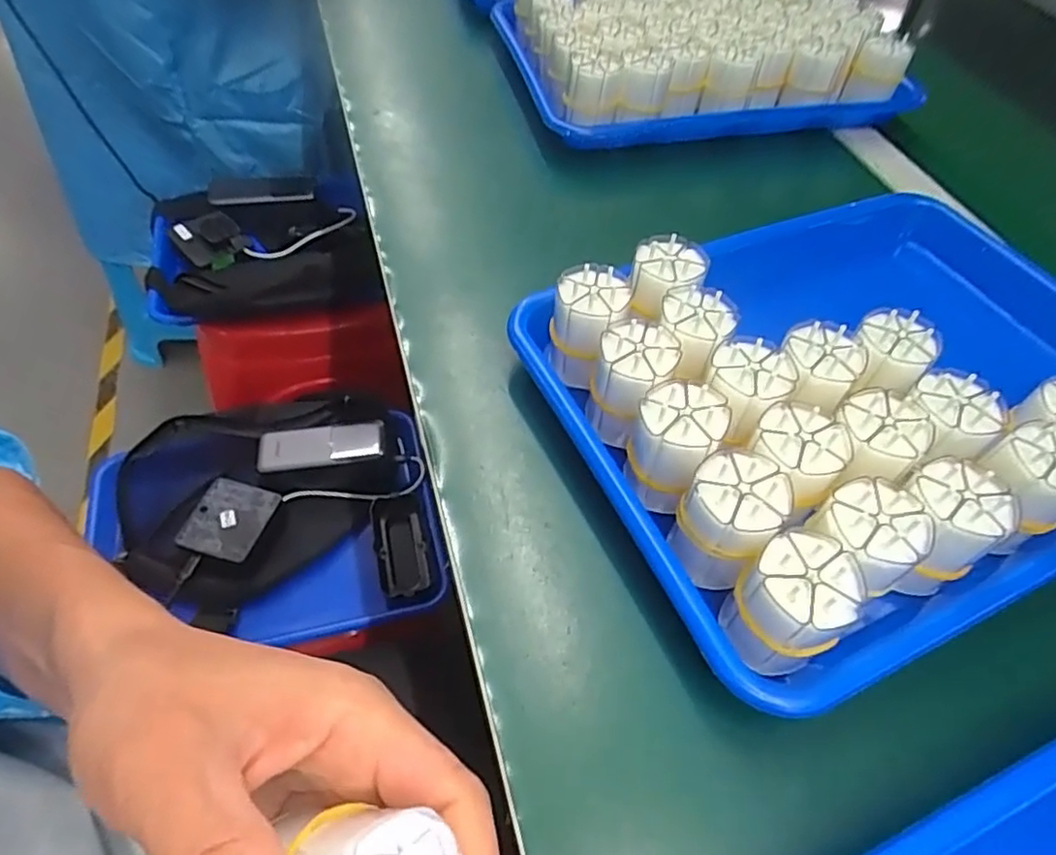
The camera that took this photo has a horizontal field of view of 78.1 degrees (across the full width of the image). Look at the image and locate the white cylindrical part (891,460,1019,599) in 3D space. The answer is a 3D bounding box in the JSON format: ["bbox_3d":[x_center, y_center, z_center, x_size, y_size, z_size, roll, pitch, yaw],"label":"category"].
[{"bbox_3d":[0.173,0.044,0.279,0.037,0.055,0.035,7,52,0],"label":"white cylindrical part"}]

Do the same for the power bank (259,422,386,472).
[{"bbox_3d":[-0.214,0.018,0.678,0.127,0.013,0.043,-7,54,-10],"label":"power bank"}]

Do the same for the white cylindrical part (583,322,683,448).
[{"bbox_3d":[0.049,-0.019,0.317,0.036,0.048,0.045,14,53,6],"label":"white cylindrical part"}]

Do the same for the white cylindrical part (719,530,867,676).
[{"bbox_3d":[0.099,0.070,0.252,0.041,0.050,0.038,2,52,-3],"label":"white cylindrical part"}]

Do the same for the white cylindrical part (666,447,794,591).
[{"bbox_3d":[0.083,0.039,0.276,0.037,0.051,0.036,2,52,-3],"label":"white cylindrical part"}]

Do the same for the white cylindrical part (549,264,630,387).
[{"bbox_3d":[0.030,-0.052,0.343,0.035,0.053,0.038,2,52,-3],"label":"white cylindrical part"}]

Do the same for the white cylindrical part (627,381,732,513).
[{"bbox_3d":[0.065,0.010,0.298,0.036,0.051,0.040,21,54,11],"label":"white cylindrical part"}]

